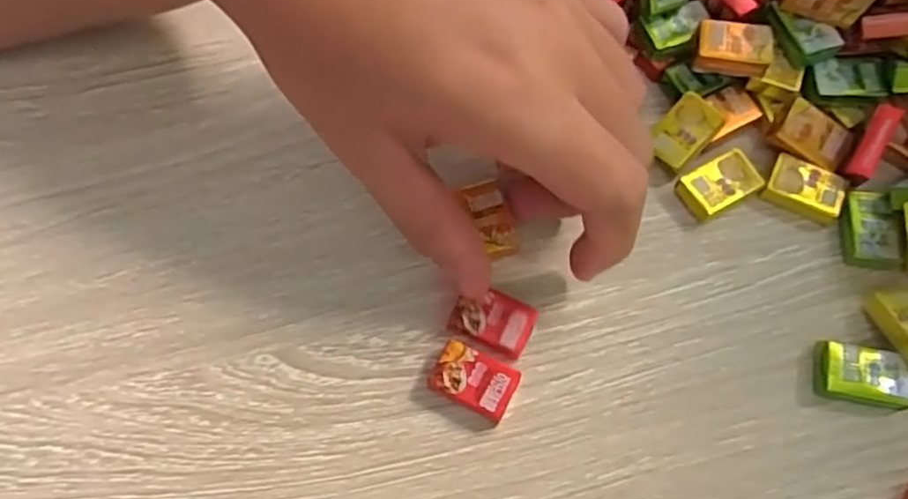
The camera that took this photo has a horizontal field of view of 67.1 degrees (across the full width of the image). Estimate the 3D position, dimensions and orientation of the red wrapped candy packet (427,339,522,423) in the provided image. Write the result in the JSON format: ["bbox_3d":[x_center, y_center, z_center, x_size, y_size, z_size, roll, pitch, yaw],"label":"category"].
[{"bbox_3d":[0.006,0.041,0.215,0.026,0.008,0.017,24,69,10],"label":"red wrapped candy packet"}]

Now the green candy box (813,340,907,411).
[{"bbox_3d":[0.129,0.040,0.215,0.026,0.009,0.017,13,68,5],"label":"green candy box"}]

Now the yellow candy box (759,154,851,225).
[{"bbox_3d":[0.123,-0.021,0.241,0.026,0.008,0.017,22,69,9],"label":"yellow candy box"}]

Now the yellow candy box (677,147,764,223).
[{"bbox_3d":[0.094,-0.023,0.241,0.026,0.006,0.017,-29,70,-12],"label":"yellow candy box"}]

